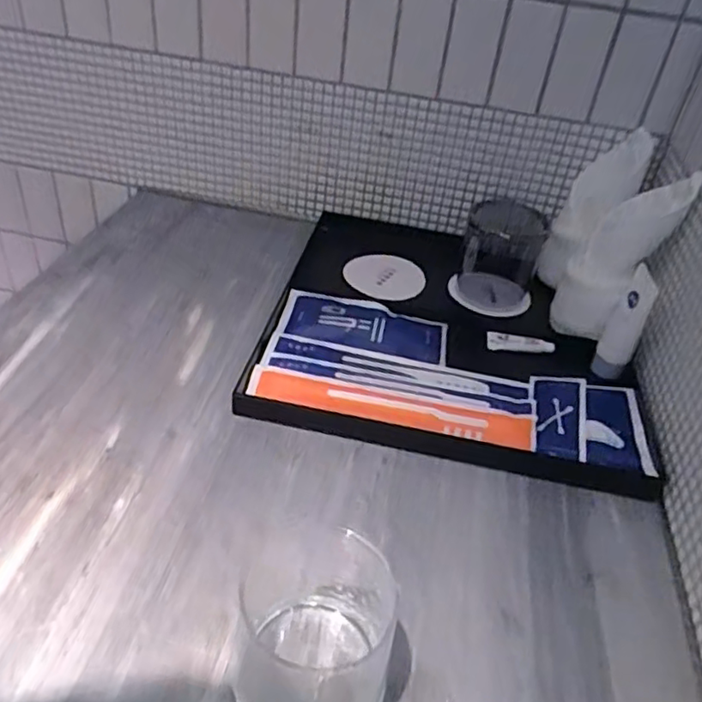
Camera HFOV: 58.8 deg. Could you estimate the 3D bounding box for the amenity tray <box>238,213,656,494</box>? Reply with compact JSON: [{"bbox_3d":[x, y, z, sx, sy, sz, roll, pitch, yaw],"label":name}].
[{"bbox_3d":[0.093,-0.022,0.563,0.310,0.021,0.302,11,39,5],"label":"amenity tray"}]

